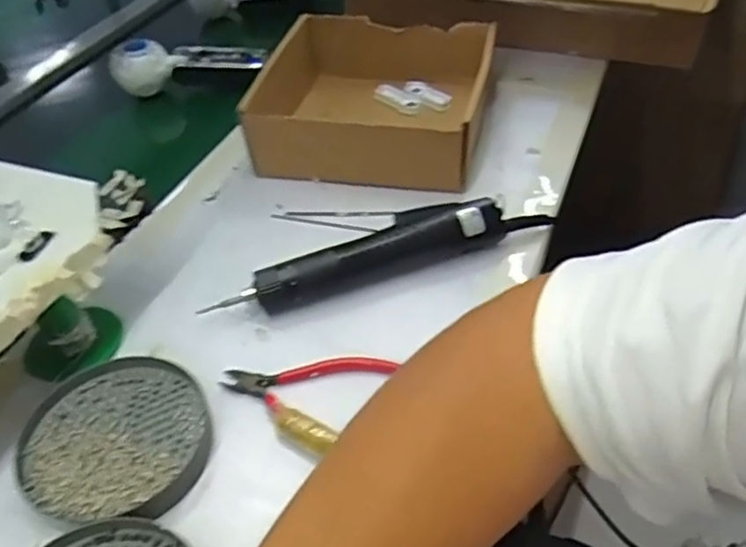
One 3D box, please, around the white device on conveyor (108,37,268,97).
[{"bbox_3d":[-0.210,-0.245,0.750,0.166,0.048,0.054,-7,44,0],"label":"white device on conveyor"}]

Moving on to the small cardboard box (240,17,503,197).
[{"bbox_3d":[0.002,-0.167,0.636,0.205,0.075,0.197,7,45,14],"label":"small cardboard box"}]

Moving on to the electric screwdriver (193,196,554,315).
[{"bbox_3d":[0.013,-0.017,0.495,0.257,0.030,0.031,-19,45,-13],"label":"electric screwdriver"}]

